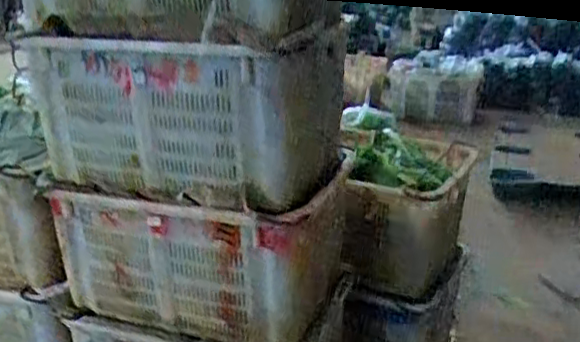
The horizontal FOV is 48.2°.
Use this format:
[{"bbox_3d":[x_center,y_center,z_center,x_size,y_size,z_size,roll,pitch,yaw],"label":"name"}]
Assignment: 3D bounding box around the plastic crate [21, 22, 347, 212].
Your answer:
[{"bbox_3d":[-0.178,-0.153,1.434,0.617,0.338,0.464,9,22,23],"label":"plastic crate"}]

